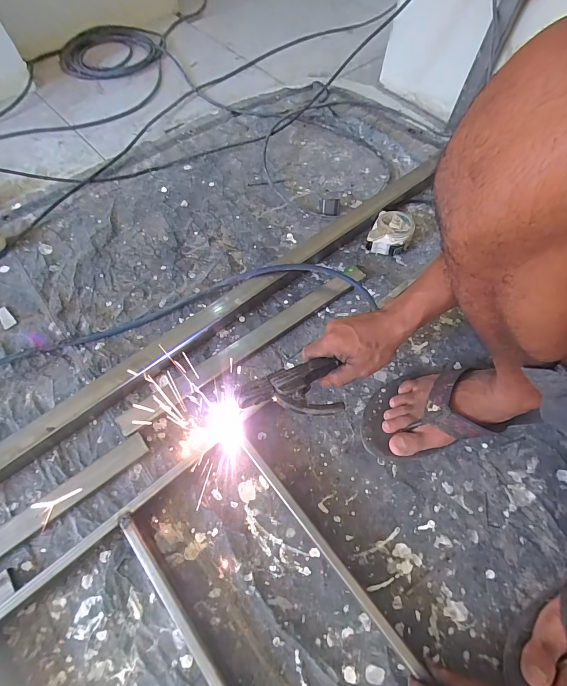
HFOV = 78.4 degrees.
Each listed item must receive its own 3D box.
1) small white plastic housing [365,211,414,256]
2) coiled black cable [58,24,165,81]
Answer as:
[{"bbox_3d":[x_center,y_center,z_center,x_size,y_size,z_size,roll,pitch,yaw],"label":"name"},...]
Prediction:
[{"bbox_3d":[0.201,-0.204,0.652,0.071,0.043,0.084,25,66,11],"label":"small white plastic housing"},{"bbox_3d":[-0.451,-0.773,0.926,0.272,0.034,0.231,-26,67,-13],"label":"coiled black cable"}]

